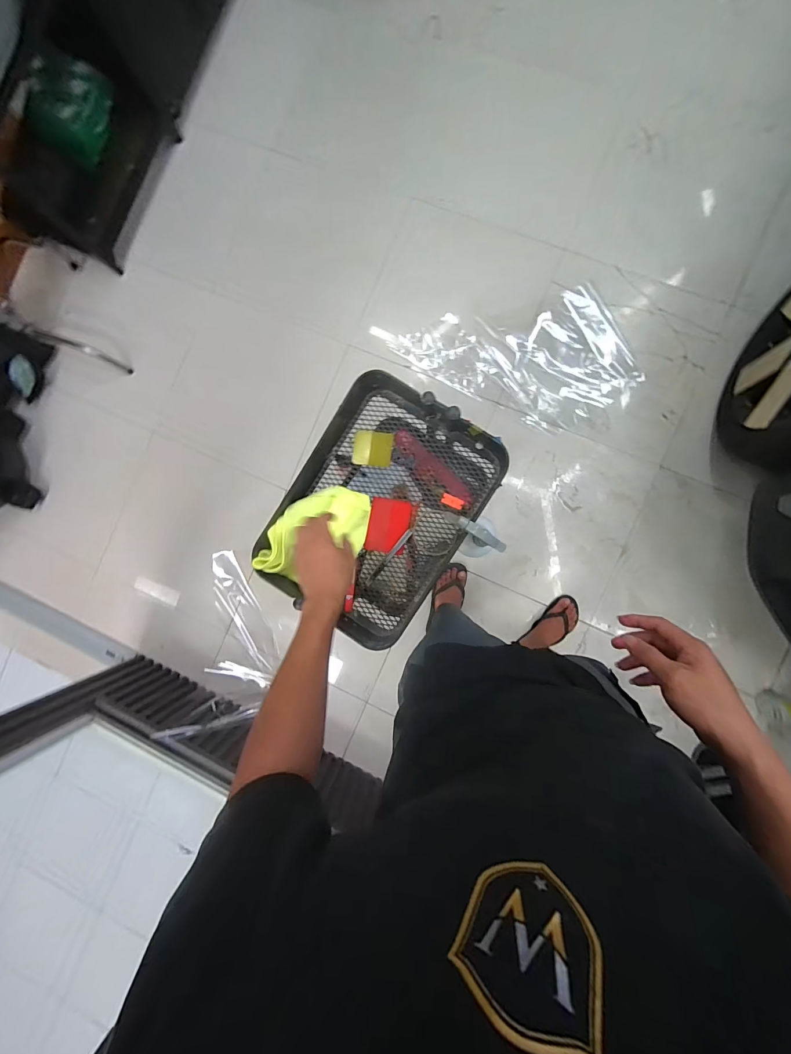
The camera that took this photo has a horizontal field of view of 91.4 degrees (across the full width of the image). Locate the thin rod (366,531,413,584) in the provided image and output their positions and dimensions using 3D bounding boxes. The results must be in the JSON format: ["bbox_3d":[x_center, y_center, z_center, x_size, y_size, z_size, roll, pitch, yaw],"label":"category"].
[{"bbox_3d":[-0.013,0.057,0.735,0.012,0.008,0.132,42,94,4],"label":"thin rod"}]

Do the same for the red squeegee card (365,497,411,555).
[{"bbox_3d":[-0.013,-0.002,0.737,0.076,0.007,0.100,10,86,2],"label":"red squeegee card"}]

